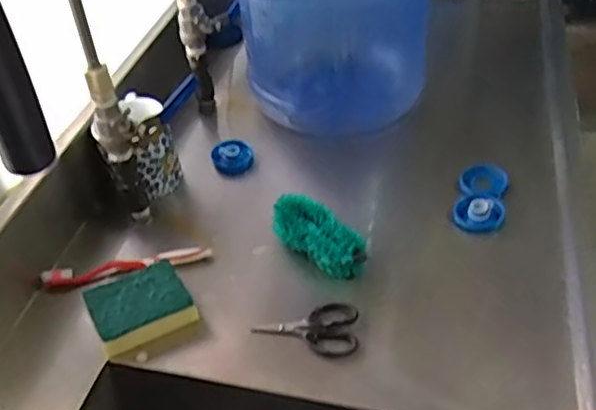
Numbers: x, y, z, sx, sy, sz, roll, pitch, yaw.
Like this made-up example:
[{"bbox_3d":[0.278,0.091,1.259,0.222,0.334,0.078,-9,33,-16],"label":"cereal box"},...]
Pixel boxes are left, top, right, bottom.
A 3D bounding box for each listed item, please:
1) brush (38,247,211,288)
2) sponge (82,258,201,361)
[{"bbox_3d":[-0.194,0.069,0.704,0.187,0.021,0.016,-11,42,-5],"label":"brush"},{"bbox_3d":[-0.165,0.105,0.653,0.096,0.031,0.080,-23,44,-18],"label":"sponge"}]

